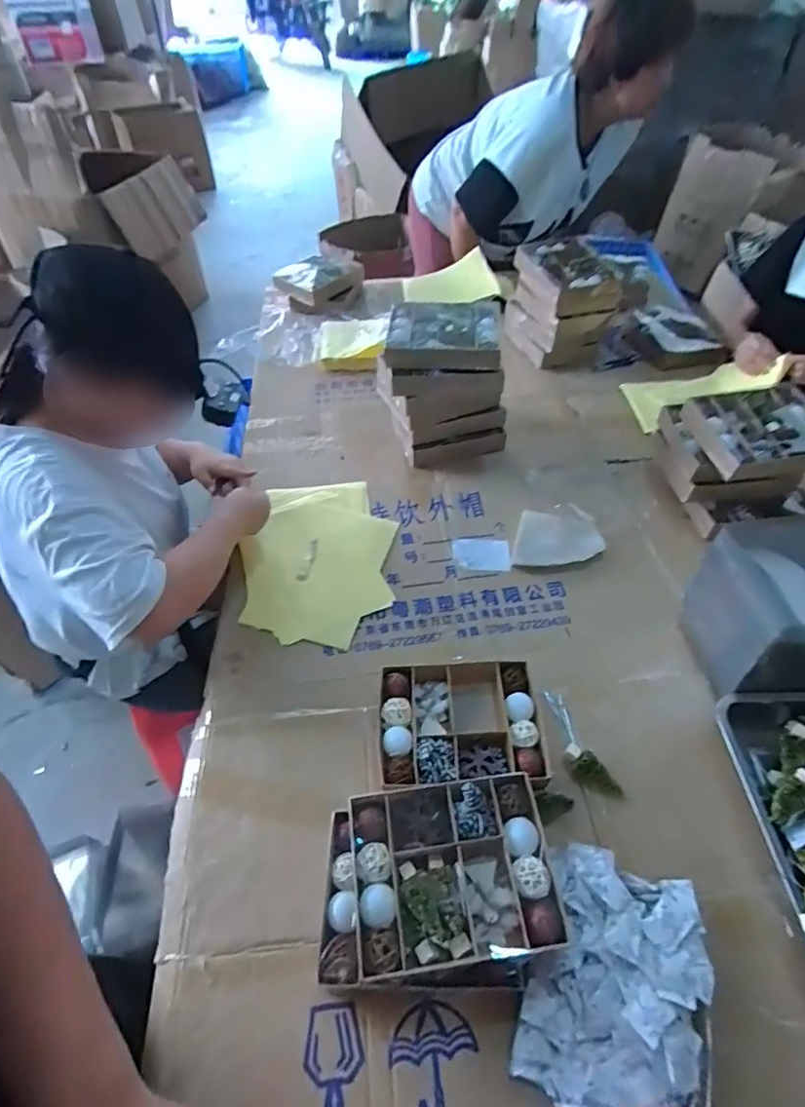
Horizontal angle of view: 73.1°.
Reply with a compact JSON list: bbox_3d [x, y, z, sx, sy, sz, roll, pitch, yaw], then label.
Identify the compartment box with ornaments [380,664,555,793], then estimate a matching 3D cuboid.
[{"bbox_3d":[0.076,0.230,0.726,0.213,0.040,0.179,-3,50,-2],"label":"compartment box with ornaments"}]

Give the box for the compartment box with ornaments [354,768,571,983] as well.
[{"bbox_3d":[0.052,0.338,0.582,0.206,0.041,0.172,-6,50,-4],"label":"compartment box with ornaments"}]

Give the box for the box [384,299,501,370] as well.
[{"bbox_3d":[0.075,-0.400,0.997,0.201,0.054,0.170,3,50,3],"label":"box"}]

